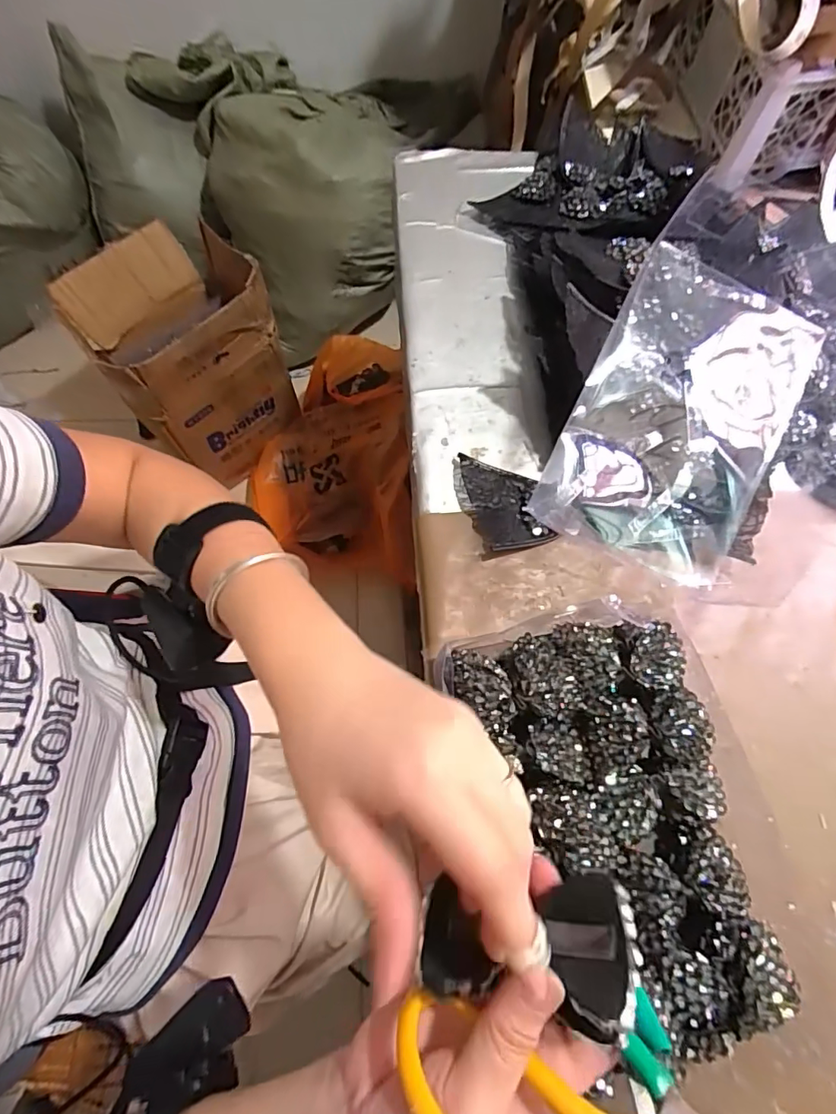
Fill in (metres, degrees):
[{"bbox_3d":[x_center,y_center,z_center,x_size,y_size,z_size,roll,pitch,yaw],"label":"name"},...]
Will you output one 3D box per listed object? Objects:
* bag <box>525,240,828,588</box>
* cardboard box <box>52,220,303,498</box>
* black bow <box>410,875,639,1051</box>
[{"bbox_3d":[0.236,-0.127,0.457,0.187,0.047,0.285,24,89,-2],"label":"bag"},{"bbox_3d":[-0.483,-0.440,1.092,0.326,0.340,0.345,42,73,12],"label":"cardboard box"},{"bbox_3d":[0.045,0.162,0.209,0.087,0.021,0.047,-7,70,12],"label":"black bow"}]

